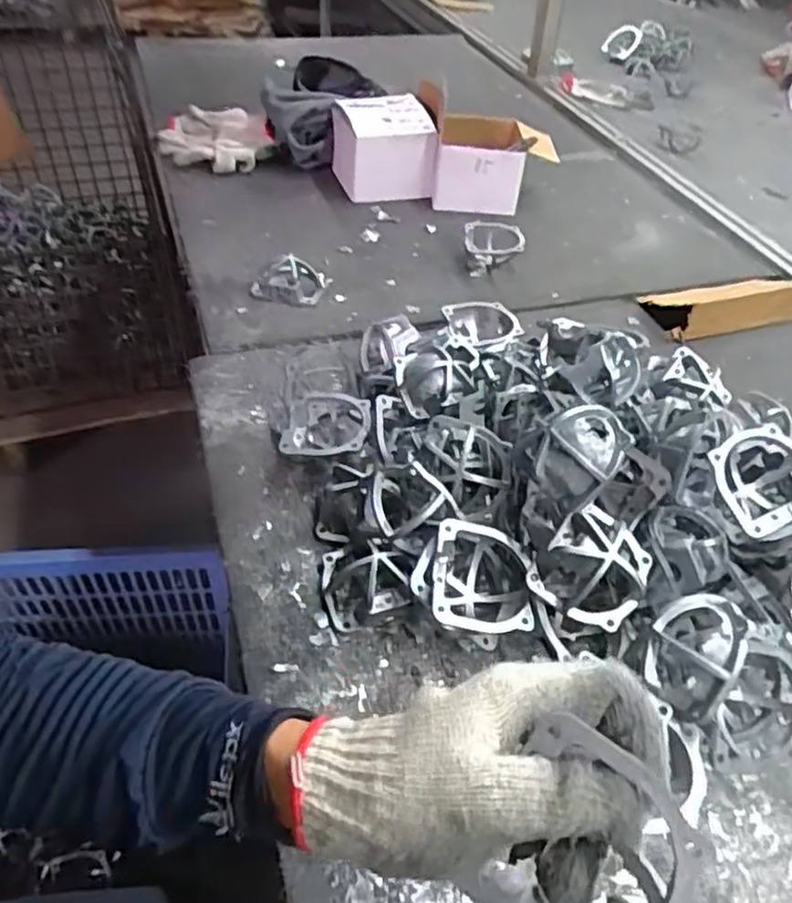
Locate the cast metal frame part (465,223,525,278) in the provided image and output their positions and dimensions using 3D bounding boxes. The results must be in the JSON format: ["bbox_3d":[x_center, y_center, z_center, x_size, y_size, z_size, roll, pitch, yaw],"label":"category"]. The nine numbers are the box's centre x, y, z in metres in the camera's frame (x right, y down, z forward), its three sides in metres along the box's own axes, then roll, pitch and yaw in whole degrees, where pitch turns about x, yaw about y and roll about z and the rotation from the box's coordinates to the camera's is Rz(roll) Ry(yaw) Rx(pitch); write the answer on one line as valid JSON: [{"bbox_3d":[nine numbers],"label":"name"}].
[{"bbox_3d":[0.129,-0.272,0.931,0.079,0.058,0.058,-1,44,-7],"label":"cast metal frame part"}]

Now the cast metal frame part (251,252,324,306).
[{"bbox_3d":[-0.132,-0.213,0.849,0.092,0.034,0.070,0,44,-6],"label":"cast metal frame part"}]

